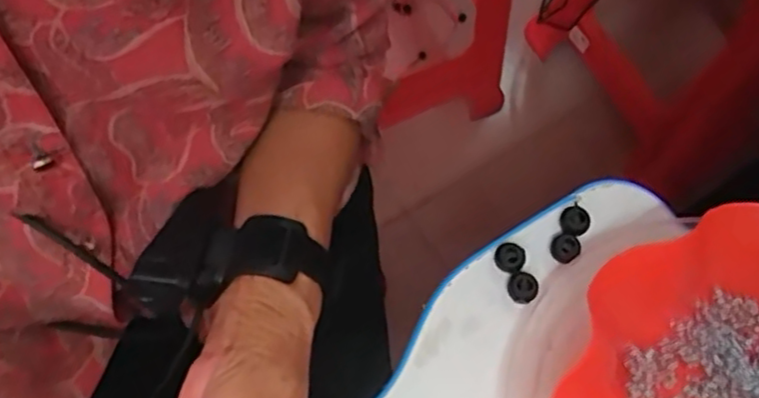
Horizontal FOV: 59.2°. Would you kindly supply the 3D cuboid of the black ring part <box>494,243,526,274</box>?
[{"bbox_3d":[0.077,0.035,0.396,0.018,0.014,0.015,35,73,15],"label":"black ring part"}]

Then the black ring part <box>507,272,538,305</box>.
[{"bbox_3d":[0.084,0.051,0.390,0.017,0.011,0.019,28,71,13],"label":"black ring part"}]

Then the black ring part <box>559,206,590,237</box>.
[{"bbox_3d":[0.118,0.014,0.405,0.016,0.008,0.017,-1,67,2],"label":"black ring part"}]

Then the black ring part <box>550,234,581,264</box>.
[{"bbox_3d":[0.111,0.029,0.395,0.016,0.009,0.016,-1,67,2],"label":"black ring part"}]

